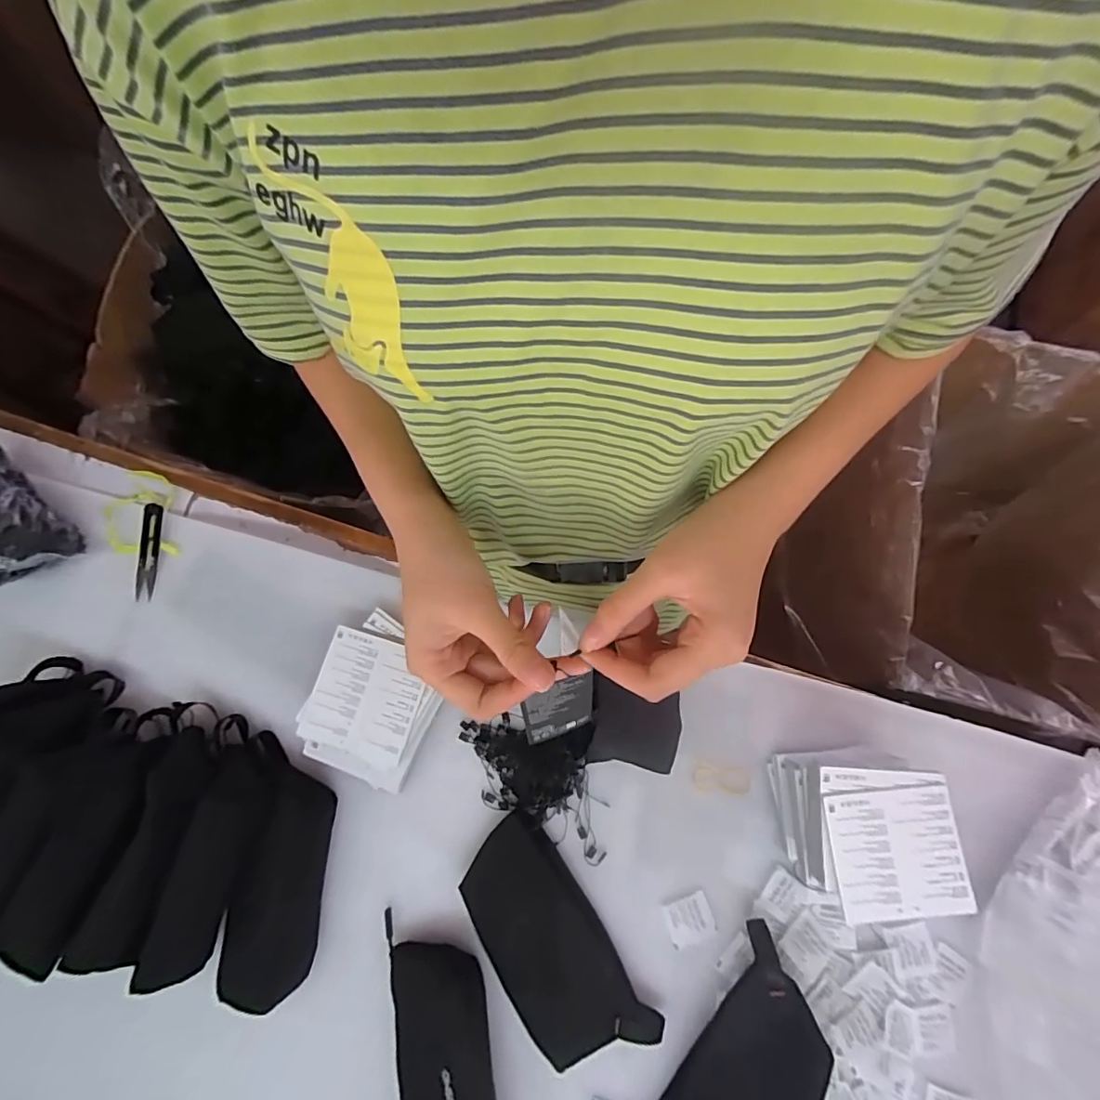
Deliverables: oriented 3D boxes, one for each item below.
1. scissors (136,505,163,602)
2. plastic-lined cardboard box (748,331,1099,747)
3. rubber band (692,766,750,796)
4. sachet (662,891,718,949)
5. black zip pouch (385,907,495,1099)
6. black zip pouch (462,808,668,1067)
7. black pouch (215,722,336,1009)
[{"bbox_3d":[-0.423,0.001,0.547,0.022,0.004,0.102,-2,79,1],"label":"scissors"},{"bbox_3d":[0.753,0.012,0.940,0.532,0.505,0.586,17,79,4],"label":"plastic-lined cardboard box"},{"bbox_3d":[0.165,0.223,0.502,0.055,0.004,0.023,3,79,2],"label":"rubber band"},{"bbox_3d":[0.127,0.338,0.476,0.042,0.004,0.035,-20,79,-3],"label":"sachet"},{"bbox_3d":[-0.092,0.445,0.436,0.086,0.049,0.236,-10,79,-1],"label":"black zip pouch"},{"bbox_3d":[-0.001,0.352,0.462,0.093,0.028,0.207,-34,80,-6],"label":"black zip pouch"},{"bbox_3d":[-0.252,0.292,0.475,0.086,0.040,0.222,5,79,2],"label":"black pouch"}]

